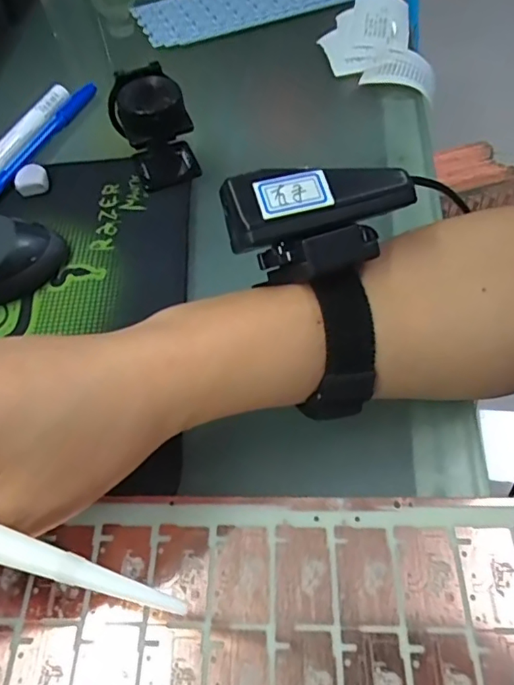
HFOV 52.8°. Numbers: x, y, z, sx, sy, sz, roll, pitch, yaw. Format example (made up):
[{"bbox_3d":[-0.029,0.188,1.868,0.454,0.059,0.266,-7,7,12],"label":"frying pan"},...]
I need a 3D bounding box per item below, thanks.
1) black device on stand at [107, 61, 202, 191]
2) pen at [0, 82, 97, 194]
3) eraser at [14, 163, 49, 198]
[{"bbox_3d":[-0.064,-0.139,0.333,0.046,0.058,0.050,-9,54,-1],"label":"black device on stand"},{"bbox_3d":[-0.154,-0.146,0.372,0.010,0.008,0.136,14,57,15],"label":"pen"},{"bbox_3d":[-0.150,-0.108,0.346,0.021,0.013,0.019,-20,55,-9],"label":"eraser"}]

